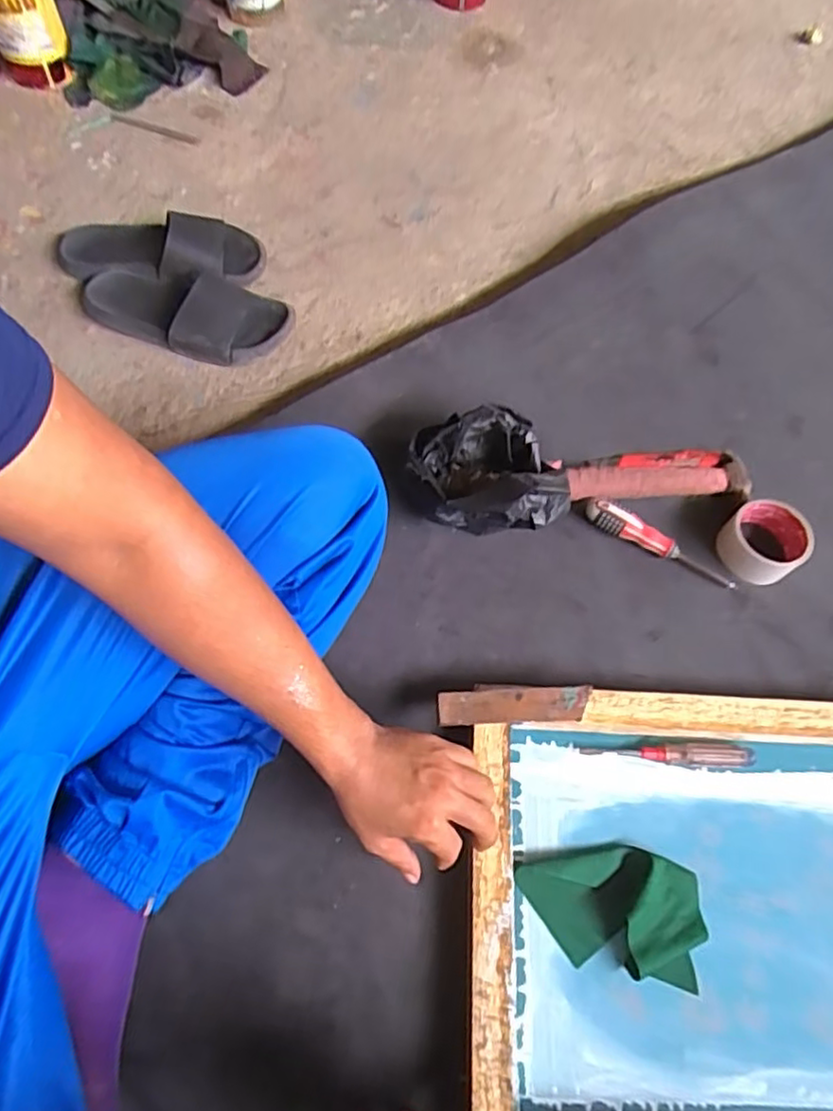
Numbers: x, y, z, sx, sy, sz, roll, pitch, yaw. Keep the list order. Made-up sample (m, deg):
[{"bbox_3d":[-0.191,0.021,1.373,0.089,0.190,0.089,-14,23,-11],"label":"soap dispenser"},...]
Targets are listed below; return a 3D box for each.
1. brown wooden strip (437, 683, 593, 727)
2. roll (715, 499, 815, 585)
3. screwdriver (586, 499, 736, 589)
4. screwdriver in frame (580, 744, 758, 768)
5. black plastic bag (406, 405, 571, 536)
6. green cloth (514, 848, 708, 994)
[{"bbox_3d":[0.094,0.143,0.619,0.145,0.007,0.036,-1,65,-4],"label":"brown wooden strip"},{"bbox_3d":[0.397,-0.014,0.735,0.095,0.044,0.089,2,64,-3],"label":"roll"},{"bbox_3d":[0.281,-0.014,0.735,0.183,0.024,0.029,27,66,9],"label":"screwdriver"},{"bbox_3d":[0.252,0.199,0.641,0.169,0.017,0.021,3,64,-3],"label":"screwdriver in frame"},{"bbox_3d":[0.069,-0.086,0.704,0.148,0.104,0.151,-14,66,-7],"label":"black plastic bag"},{"bbox_3d":[0.170,0.312,0.567,0.159,0.028,0.097,11,64,1],"label":"green cloth"}]

